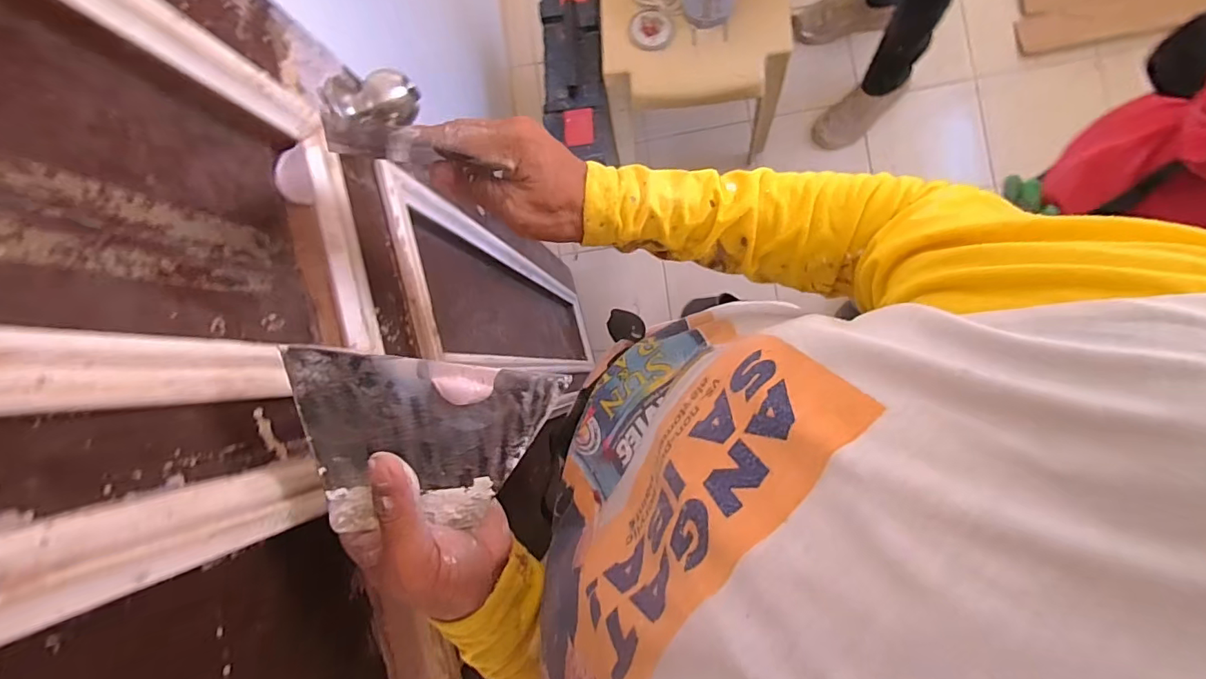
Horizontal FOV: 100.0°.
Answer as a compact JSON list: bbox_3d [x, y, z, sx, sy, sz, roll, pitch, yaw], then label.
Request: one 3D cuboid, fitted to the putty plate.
[{"bbox_3d":[-0.094,0.057,0.274,0.135,0.005,0.095,9,105,-31],"label":"putty plate"}]

